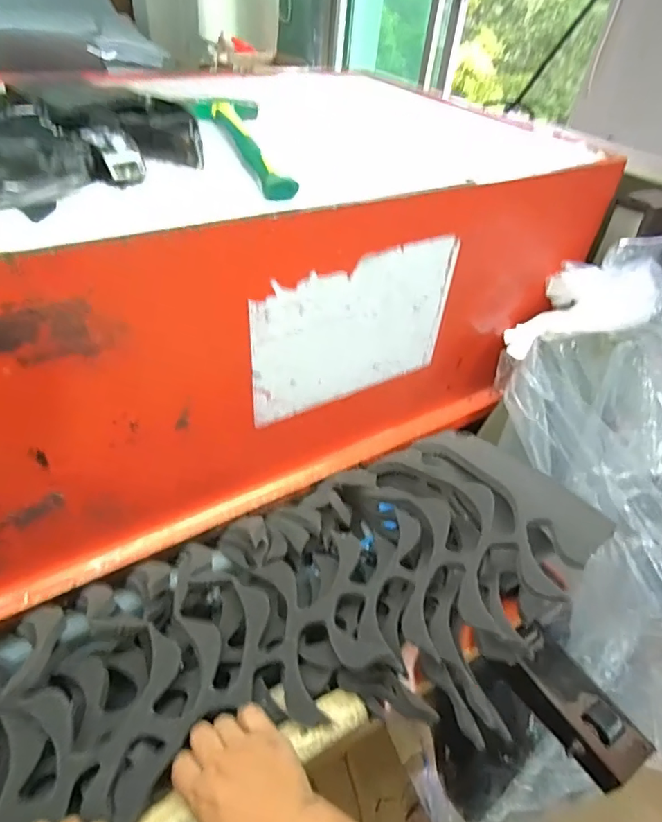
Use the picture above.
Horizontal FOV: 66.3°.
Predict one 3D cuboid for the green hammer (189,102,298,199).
[{"bbox_3d":[-0.094,-0.275,0.520,0.071,0.023,0.272,-8,45,-11],"label":"green hammer"}]

